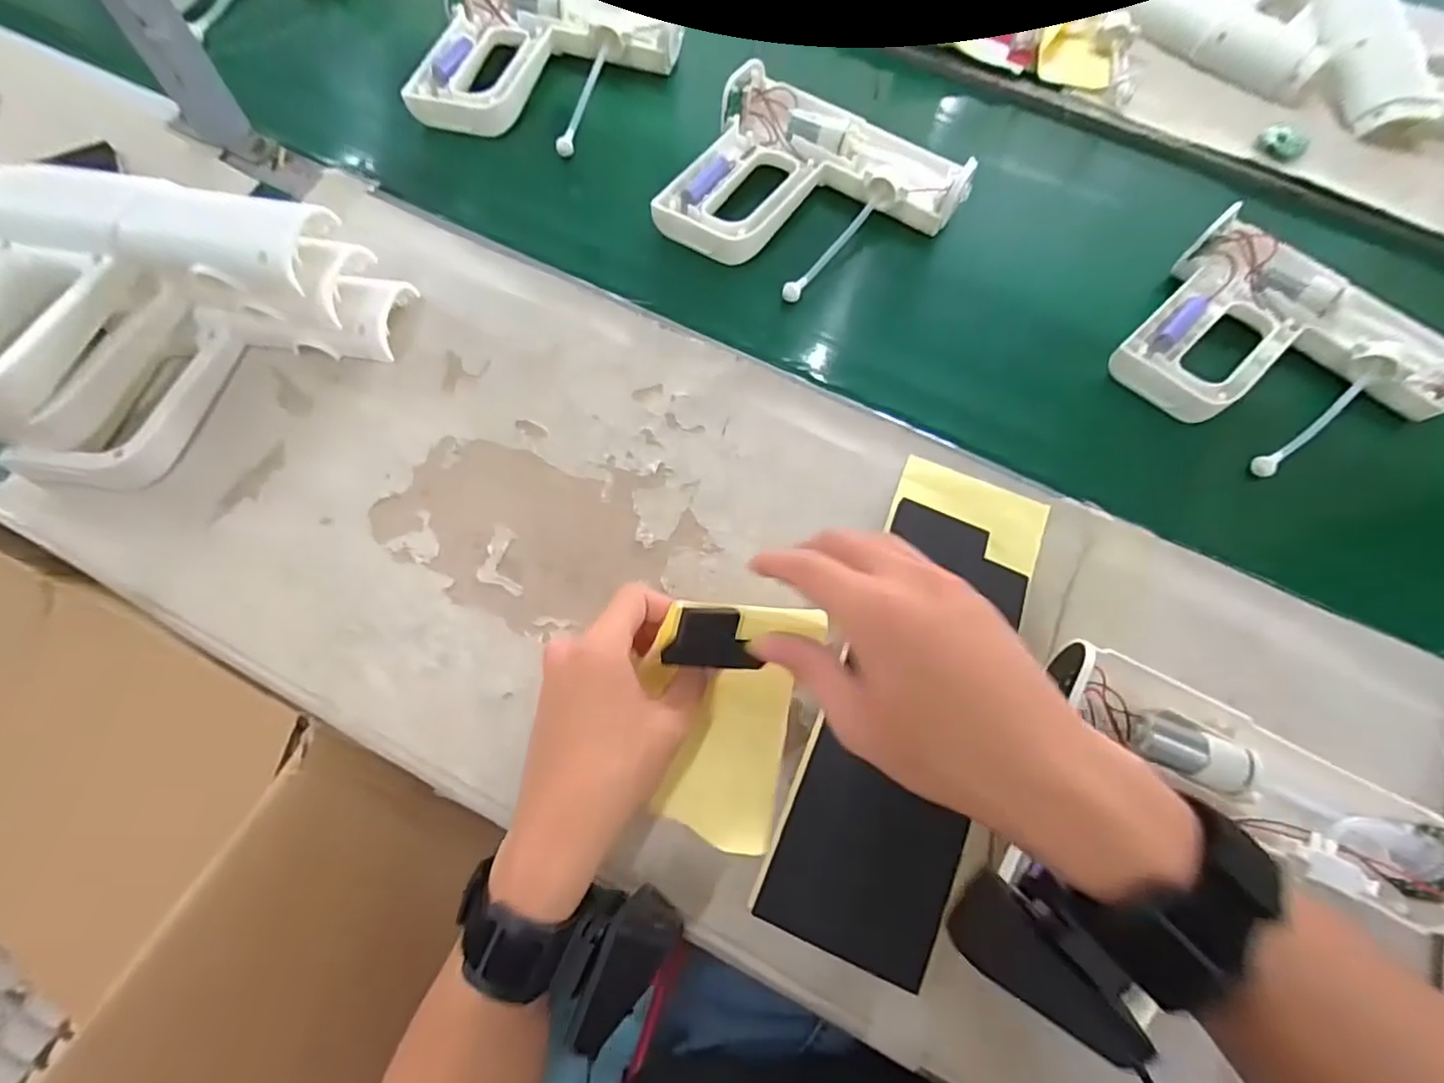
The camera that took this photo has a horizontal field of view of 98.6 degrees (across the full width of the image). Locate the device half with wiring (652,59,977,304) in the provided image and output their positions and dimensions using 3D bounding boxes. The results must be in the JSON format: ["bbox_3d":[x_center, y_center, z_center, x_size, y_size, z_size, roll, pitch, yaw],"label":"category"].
[{"bbox_3d":[0.075,-0.286,0.510,0.216,0.044,0.188,32,71,10],"label":"device half with wiring"}]

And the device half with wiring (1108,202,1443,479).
[{"bbox_3d":[0.416,-0.139,0.454,0.177,0.036,0.204,-41,76,-15],"label":"device half with wiring"}]

